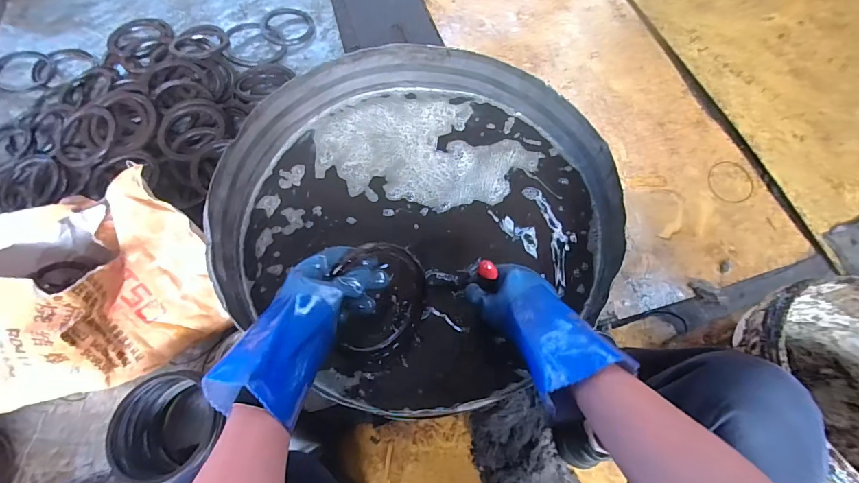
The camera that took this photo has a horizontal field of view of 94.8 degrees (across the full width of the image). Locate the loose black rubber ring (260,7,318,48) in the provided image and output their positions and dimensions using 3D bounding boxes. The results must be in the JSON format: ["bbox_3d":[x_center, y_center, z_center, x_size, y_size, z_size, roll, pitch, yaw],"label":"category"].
[{"bbox_3d":[-0.397,-0.617,1.124,0.147,0.018,0.134,0,66,0],"label":"loose black rubber ring"}]

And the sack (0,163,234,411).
[{"bbox_3d":[-0.614,0.094,0.684,0.408,0.204,0.293,-22,68,-10],"label":"sack"}]

